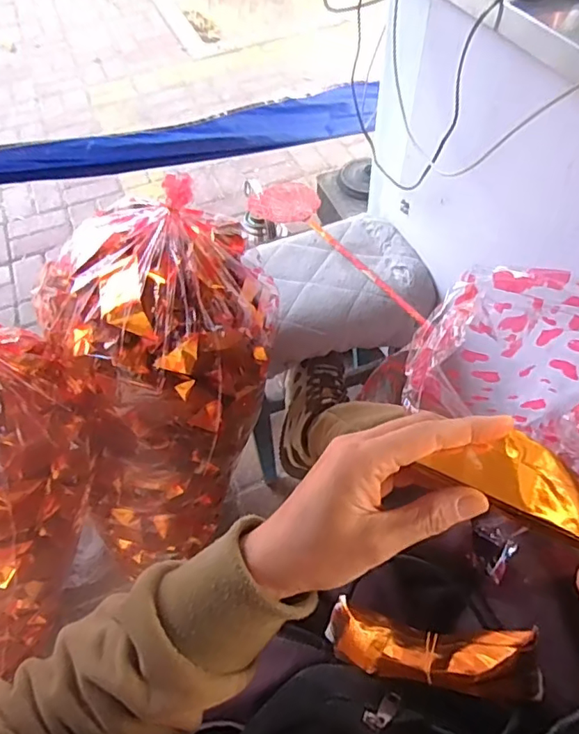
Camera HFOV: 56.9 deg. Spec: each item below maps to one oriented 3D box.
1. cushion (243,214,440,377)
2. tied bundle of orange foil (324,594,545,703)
[{"bbox_3d":[0.078,-0.134,0.918,0.286,0.091,0.253,-15,56,-8],"label":"cushion"},{"bbox_3d":[0.102,0.209,0.396,0.153,0.040,0.047,2,54,20],"label":"tied bundle of orange foil"}]

